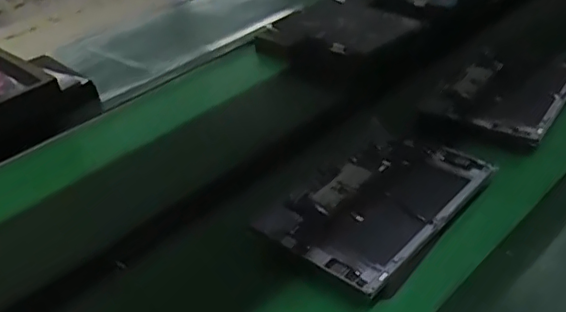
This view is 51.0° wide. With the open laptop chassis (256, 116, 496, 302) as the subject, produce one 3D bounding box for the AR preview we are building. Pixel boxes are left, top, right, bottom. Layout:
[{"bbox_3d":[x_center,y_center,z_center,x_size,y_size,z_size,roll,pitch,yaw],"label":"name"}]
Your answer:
[{"bbox_3d":[0.113,0.041,0.696,0.181,0.013,0.260,25,45,39],"label":"open laptop chassis"}]

